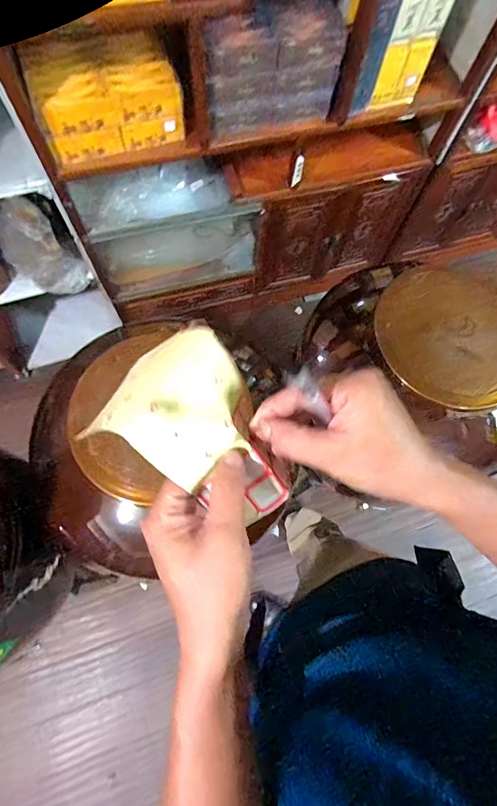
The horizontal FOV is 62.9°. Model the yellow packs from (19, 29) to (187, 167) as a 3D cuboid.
[{"bbox_3d":[-0.272,-0.588,0.795,0.268,0.138,0.105,-16,72,-7],"label":"yellow packs"}]

